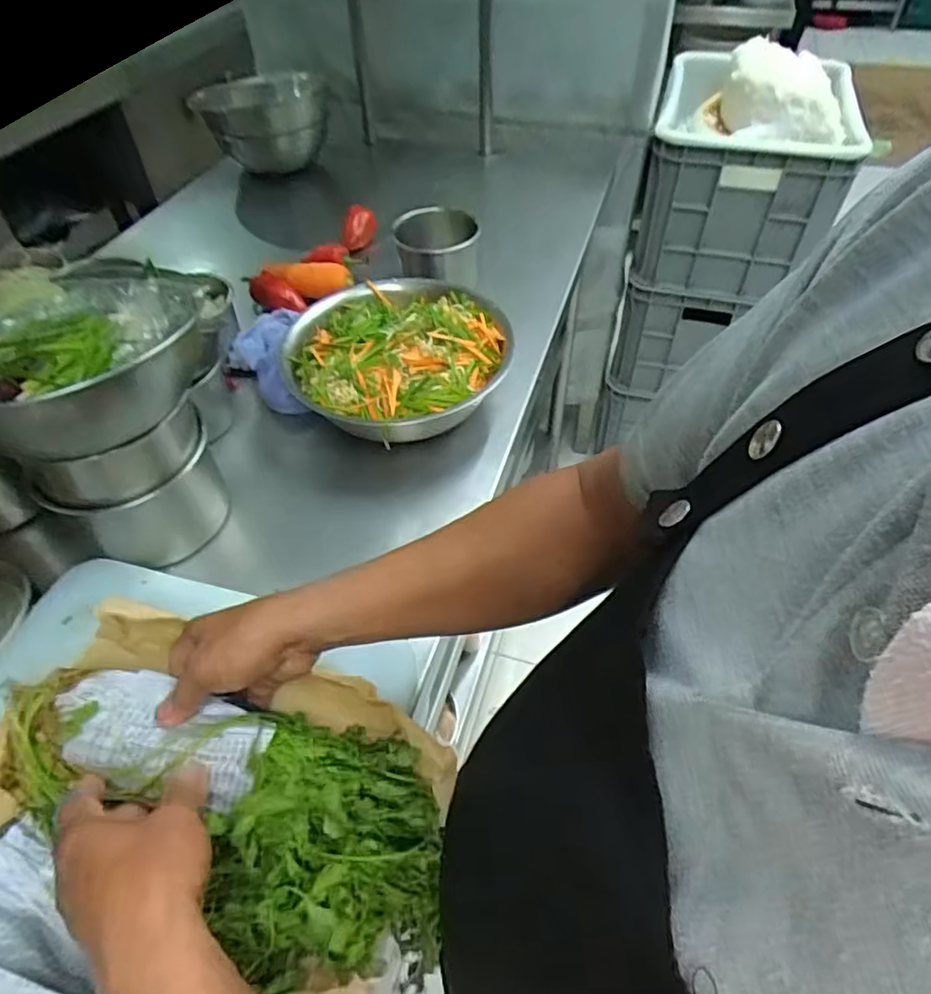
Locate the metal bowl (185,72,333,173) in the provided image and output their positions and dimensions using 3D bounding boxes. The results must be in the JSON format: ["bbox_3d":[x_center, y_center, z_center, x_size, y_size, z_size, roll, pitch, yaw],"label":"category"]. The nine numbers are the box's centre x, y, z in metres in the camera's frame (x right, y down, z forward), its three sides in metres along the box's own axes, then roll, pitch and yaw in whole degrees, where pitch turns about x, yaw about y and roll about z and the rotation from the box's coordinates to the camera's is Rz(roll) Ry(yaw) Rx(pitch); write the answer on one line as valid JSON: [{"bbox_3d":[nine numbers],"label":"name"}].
[{"bbox_3d":[-0.341,-0.647,1.081,0.208,0.143,0.244,-11,49,-7],"label":"metal bowl"}]

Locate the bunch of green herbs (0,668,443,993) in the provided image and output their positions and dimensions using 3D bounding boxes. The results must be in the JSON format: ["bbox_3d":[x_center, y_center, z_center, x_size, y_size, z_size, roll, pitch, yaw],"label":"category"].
[{"bbox_3d":[-0.159,0.194,0.401,0.305,0.069,0.146,16,51,6],"label":"bunch of green herbs"}]

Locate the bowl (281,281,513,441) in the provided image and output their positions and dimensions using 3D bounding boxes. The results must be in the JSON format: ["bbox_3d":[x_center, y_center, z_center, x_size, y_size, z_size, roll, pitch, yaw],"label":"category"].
[{"bbox_3d":[-0.074,-0.154,0.698,0.234,0.062,0.232,-1,49,1],"label":"bowl"}]

